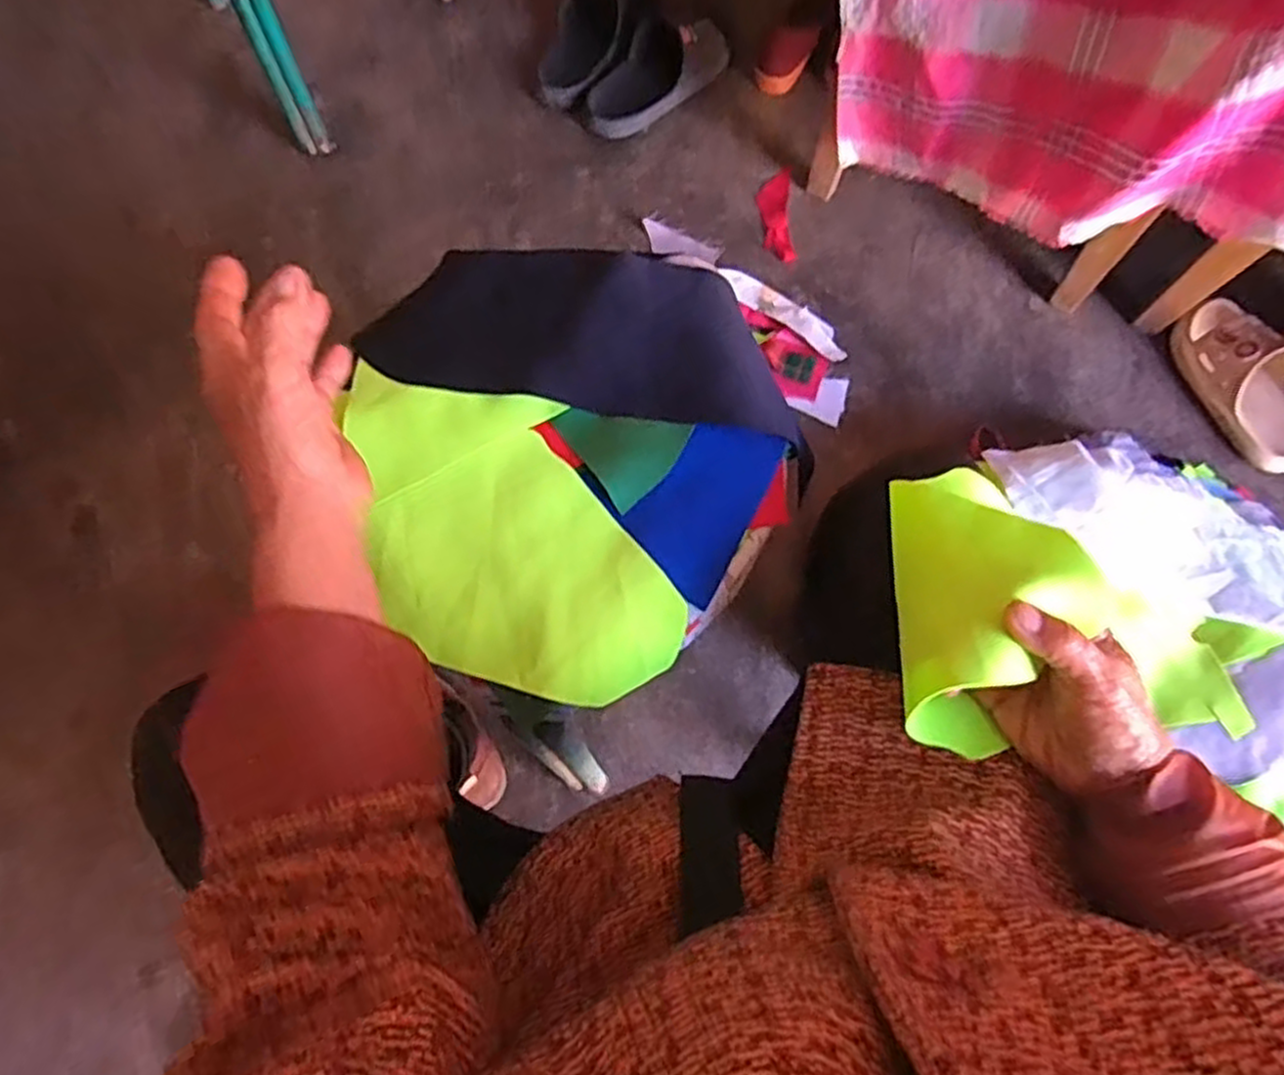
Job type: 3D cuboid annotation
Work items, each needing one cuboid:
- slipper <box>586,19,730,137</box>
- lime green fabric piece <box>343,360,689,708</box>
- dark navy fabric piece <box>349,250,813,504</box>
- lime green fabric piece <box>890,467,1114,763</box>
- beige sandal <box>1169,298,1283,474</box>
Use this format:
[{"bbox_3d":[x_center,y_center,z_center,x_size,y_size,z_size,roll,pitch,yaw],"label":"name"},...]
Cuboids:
[{"bbox_3d":[0.018,-0.635,1.054,0.210,0.067,0.100,-42,77,-11],"label":"slipper"},{"bbox_3d":[-0.086,-0.004,0.463,0.135,0.030,0.233,-29,75,-7],"label":"lime green fabric piece"},{"bbox_3d":[-0.023,-0.132,0.509,0.287,0.024,0.136,18,74,6],"label":"dark navy fabric piece"},{"bbox_3d":[0.177,0.029,0.399,0.083,0.057,0.154,2,73,2],"label":"lime green fabric piece"},{"bbox_3d":[0.723,-0.185,0.909,0.102,0.063,0.215,-22,74,-5],"label":"beige sandal"}]

